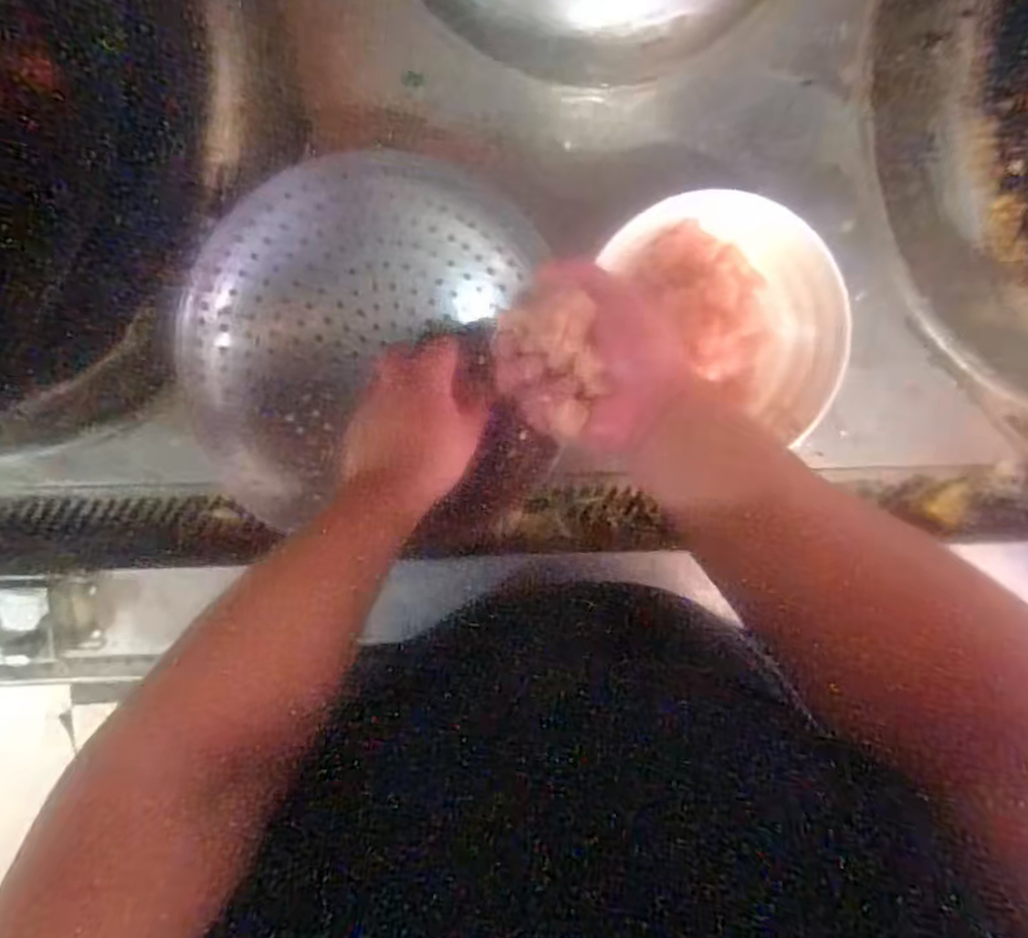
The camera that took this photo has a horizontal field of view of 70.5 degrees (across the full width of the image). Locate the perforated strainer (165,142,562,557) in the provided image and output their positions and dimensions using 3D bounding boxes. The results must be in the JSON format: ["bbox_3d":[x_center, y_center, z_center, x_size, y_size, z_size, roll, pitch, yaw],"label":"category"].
[{"bbox_3d":[-0.111,-0.081,0.575,0.266,0.073,0.298,-6,97,-3],"label":"perforated strainer"}]

